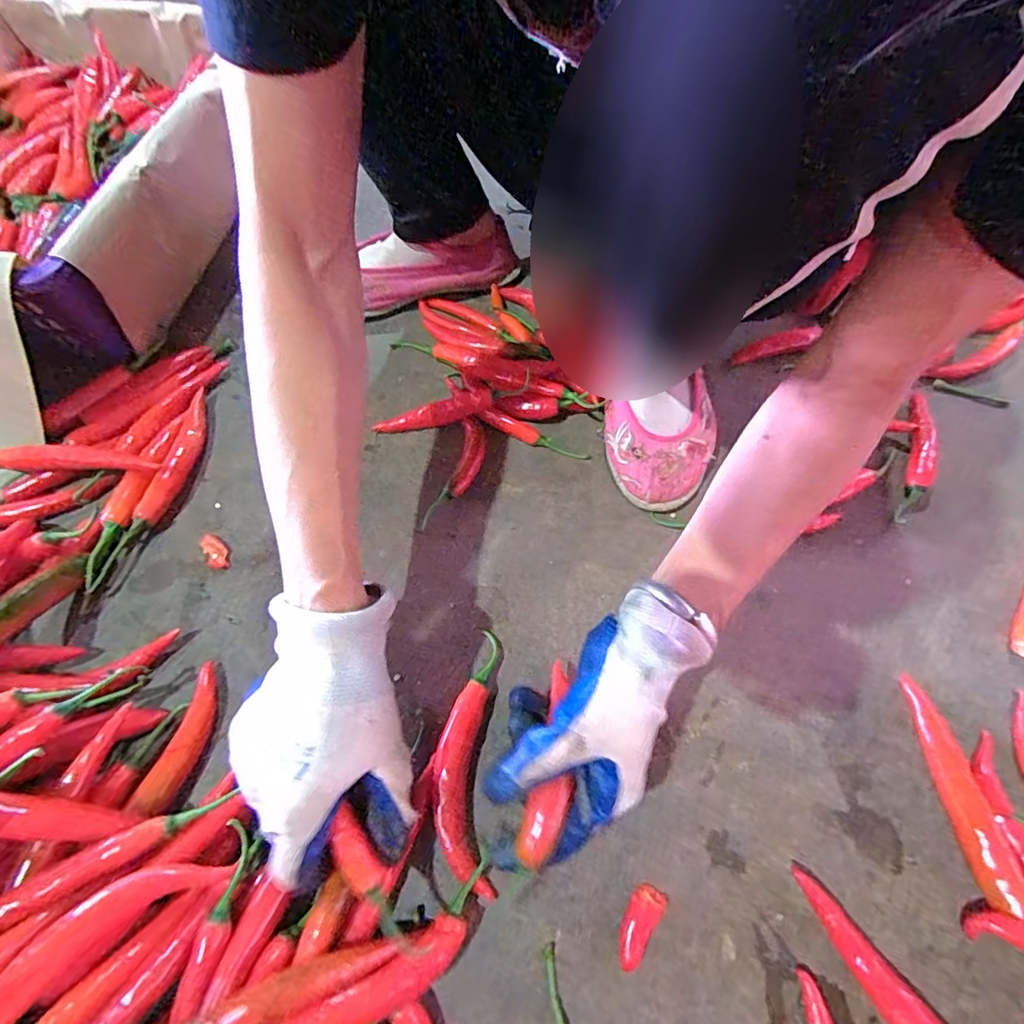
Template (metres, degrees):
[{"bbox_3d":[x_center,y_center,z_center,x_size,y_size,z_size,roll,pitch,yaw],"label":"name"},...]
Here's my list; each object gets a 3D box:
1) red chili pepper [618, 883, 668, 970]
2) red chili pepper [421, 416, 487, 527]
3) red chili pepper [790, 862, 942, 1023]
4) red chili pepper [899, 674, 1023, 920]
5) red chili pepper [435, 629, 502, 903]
[{"bbox_3d":[0.071,0.234,0.299,0.017,0.011,0.042,35,66,17],"label":"red chili pepper"},{"bbox_3d":[-0.045,-0.034,0.453,0.028,0.015,0.108,15,61,7],"label":"red chili pepper"},{"bbox_3d":[0.207,0.265,0.281,0.022,0.023,0.137,-30,65,-16],"label":"red chili pepper"},{"bbox_3d":[0.286,0.175,0.335,0.022,0.018,0.134,0,61,-1],"label":"red chili pepper"},{"bbox_3d":[-0.029,0.154,0.343,0.037,0.020,0.155,1,61,-1],"label":"red chili pepper"}]

